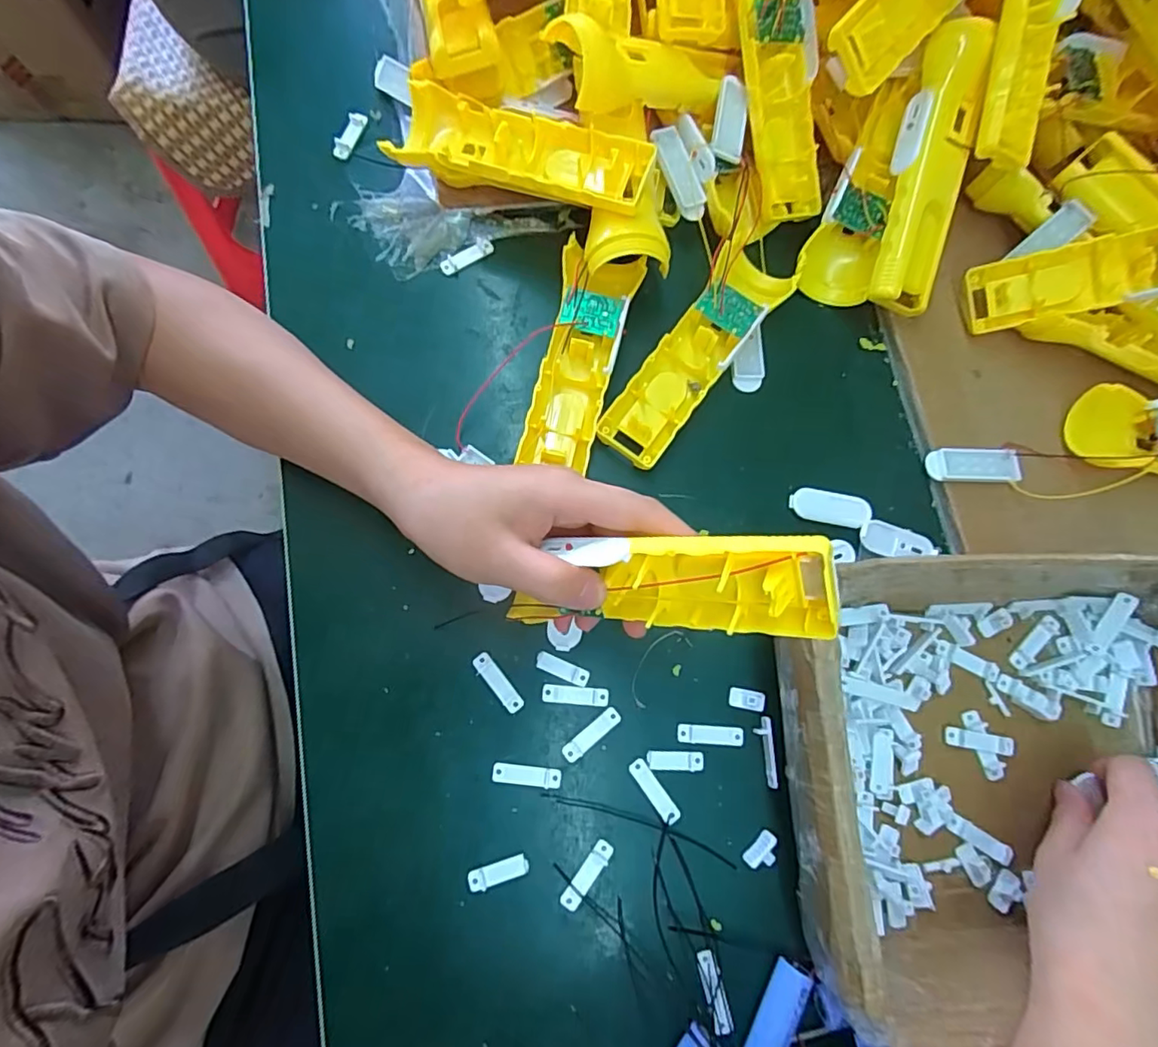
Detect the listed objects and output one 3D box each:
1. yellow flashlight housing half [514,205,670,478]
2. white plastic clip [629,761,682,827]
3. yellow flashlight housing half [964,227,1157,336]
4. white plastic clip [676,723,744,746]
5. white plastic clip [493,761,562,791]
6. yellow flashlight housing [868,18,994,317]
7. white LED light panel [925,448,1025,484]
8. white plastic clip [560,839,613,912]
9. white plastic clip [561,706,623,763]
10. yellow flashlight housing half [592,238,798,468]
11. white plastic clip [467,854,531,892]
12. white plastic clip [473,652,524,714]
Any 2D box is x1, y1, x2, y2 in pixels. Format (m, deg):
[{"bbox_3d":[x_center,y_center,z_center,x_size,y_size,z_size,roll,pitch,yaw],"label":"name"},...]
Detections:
[{"bbox_3d":[0.006,-0.113,0.359,0.061,0.048,0.158,18,92,4],"label":"yellow flashlight housing half"},{"bbox_3d":[0.041,0.147,0.317,0.011,0.004,0.037,-33,80,-6],"label":"white plastic clip"},{"bbox_3d":[0.329,-0.155,0.355,0.154,0.022,0.045,-6,77,26],"label":"yellow flashlight housing half"},{"bbox_3d":[0.074,0.119,0.326,0.037,0.004,0.011,4,78,1],"label":"white plastic clip"},{"bbox_3d":[-0.028,0.137,0.314,0.037,0.004,0.010,7,78,2],"label":"white plastic clip"},{"bbox_3d":[0.217,-0.215,0.355,0.040,0.022,0.160,11,97,3],"label":"yellow flashlight housing"},{"bbox_3d":[0.248,-0.036,0.364,0.058,0.006,0.021,0,78,1],"label":"white LED light panel"},{"bbox_3d":[0.004,0.185,0.305,0.010,0.004,0.038,36,81,8],"label":"white plastic clip"},{"bbox_3d":[0.007,0.117,0.323,0.038,0.004,0.010,-38,80,-7],"label":"white plastic clip"},{"bbox_3d":[0.072,-0.106,0.362,0.043,0.022,0.158,36,81,7],"label":"yellow flashlight housing half"},{"bbox_3d":[-0.043,0.183,0.303,0.032,0.004,0.011,-18,79,-3],"label":"white plastic clip"},{"bbox_3d":[-0.046,0.090,0.325,0.011,0.004,0.038,-38,80,-7],"label":"white plastic clip"}]

